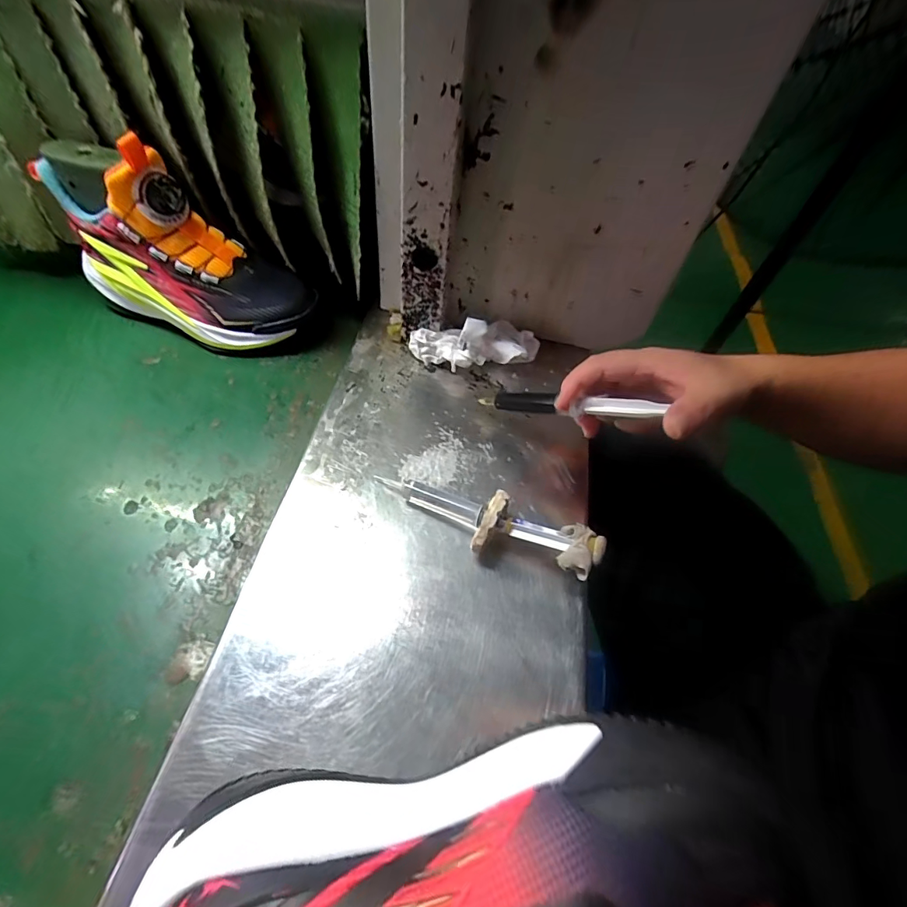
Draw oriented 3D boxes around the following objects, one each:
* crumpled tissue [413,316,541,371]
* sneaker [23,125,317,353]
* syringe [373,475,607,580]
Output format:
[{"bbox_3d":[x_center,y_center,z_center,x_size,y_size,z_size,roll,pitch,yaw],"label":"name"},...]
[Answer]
[{"bbox_3d":[0.022,-0.106,0.442,0.122,0.045,0.042,-4,56,-9],"label":"crumpled tissue"},{"bbox_3d":[-0.257,-0.191,0.438,0.227,0.155,0.088,20,56,7],"label":"sneaker"},{"bbox_3d":[0.019,0.050,0.333,0.167,0.036,0.039,18,56,6],"label":"syringe"}]

